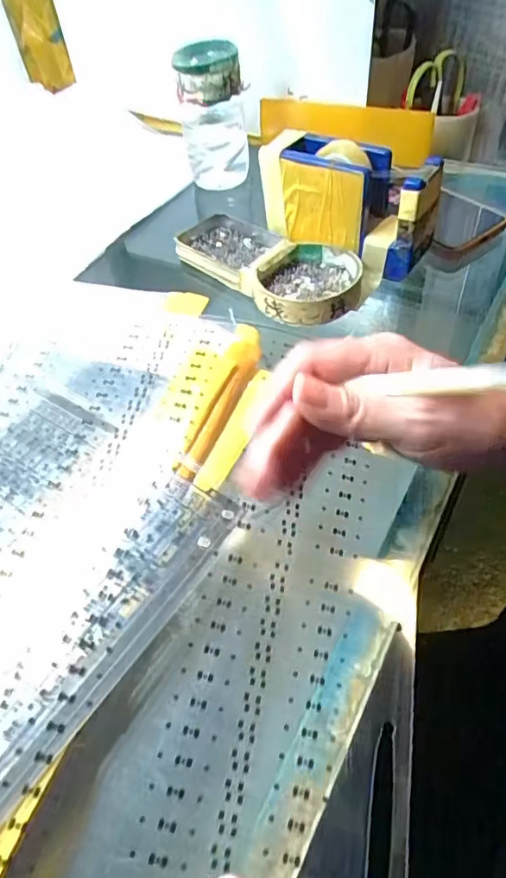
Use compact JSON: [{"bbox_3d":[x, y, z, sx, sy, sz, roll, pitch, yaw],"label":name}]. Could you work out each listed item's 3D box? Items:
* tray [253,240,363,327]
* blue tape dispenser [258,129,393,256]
[{"bbox_3d":[0.044,-0.123,0.418,0.079,0.024,0.083,9,53,14],"label":"tray"},{"bbox_3d":[0.056,-0.198,0.426,0.099,0.071,0.052,17,56,18],"label":"blue tape dispenser"}]

